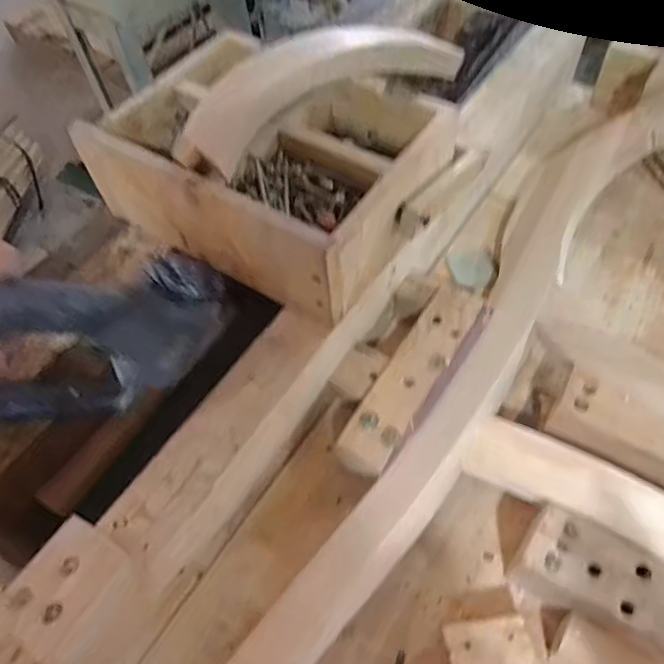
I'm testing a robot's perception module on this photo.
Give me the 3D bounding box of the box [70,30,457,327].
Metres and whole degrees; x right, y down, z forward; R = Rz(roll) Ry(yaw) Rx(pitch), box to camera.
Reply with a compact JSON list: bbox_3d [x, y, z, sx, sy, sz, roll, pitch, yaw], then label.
[{"bbox_3d":[-0.057,-0.177,0.559,0.290,0.105,0.234,27,62,20],"label":"box"}]

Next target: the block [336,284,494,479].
[{"bbox_3d":[0.086,0.051,0.567,0.062,0.049,0.226,27,62,20],"label":"block"}]

